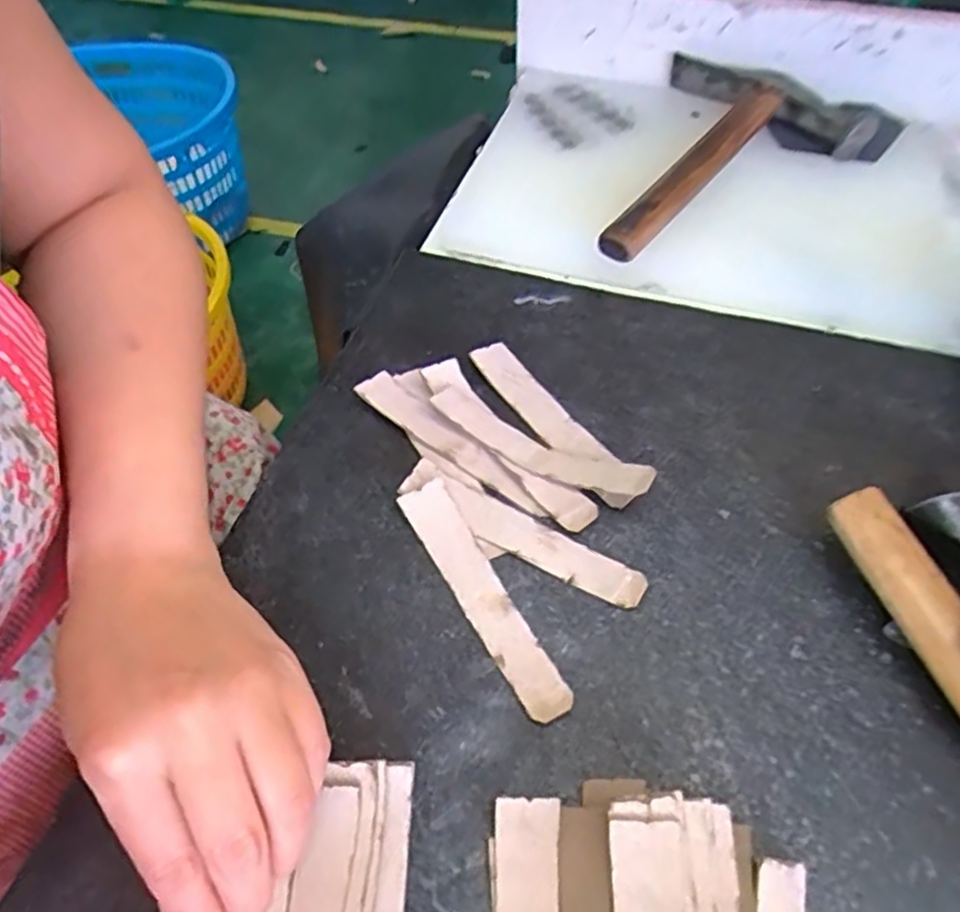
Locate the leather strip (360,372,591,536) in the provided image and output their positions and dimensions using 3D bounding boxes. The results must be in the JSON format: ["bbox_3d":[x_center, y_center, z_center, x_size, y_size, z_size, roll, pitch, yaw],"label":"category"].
[{"bbox_3d":[-0.005,-0.003,0.338,0.134,0.009,0.022,33,66,22],"label":"leather strip"}]

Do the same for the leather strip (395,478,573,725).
[{"bbox_3d":[0.002,0.059,0.296,0.021,0.009,0.115,-27,59,-16],"label":"leather strip"}]

